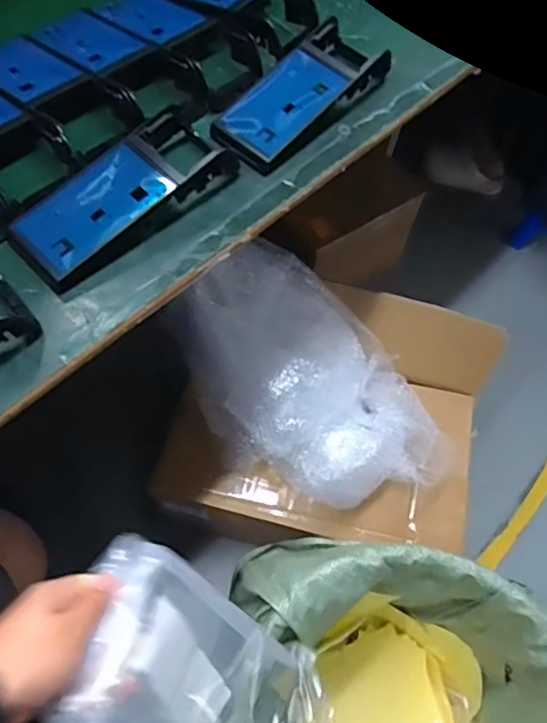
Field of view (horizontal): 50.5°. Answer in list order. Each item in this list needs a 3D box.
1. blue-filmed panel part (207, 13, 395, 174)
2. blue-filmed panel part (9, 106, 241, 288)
[{"bbox_3d":[0.027,-0.281,0.619,0.089,0.034,0.213,37,65,15],"label":"blue-filmed panel part"},{"bbox_3d":[-0.137,-0.158,0.530,0.085,0.033,0.211,41,67,17],"label":"blue-filmed panel part"}]

